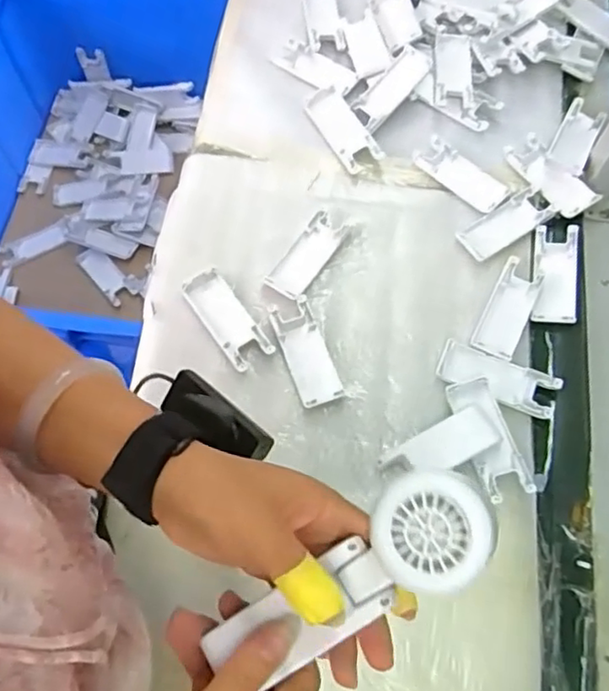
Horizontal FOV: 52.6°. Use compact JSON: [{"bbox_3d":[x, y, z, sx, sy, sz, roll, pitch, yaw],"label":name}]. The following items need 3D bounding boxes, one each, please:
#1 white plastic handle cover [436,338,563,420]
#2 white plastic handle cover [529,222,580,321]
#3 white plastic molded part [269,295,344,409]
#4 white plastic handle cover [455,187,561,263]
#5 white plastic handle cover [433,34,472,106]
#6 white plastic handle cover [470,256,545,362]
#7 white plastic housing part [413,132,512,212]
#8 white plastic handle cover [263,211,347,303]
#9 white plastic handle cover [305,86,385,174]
[{"bbox_3d":[0.173,0.030,0.550,0.104,0.010,0.039,20,69,8],"label":"white plastic handle cover"},{"bbox_3d":[0.245,-0.071,0.595,0.041,0.010,0.106,10,68,4],"label":"white plastic handle cover"},{"bbox_3d":[0.001,0.006,0.564,0.038,0.011,0.102,-19,69,-8],"label":"white plastic molded part"},{"bbox_3d":[0.200,-0.122,0.616,0.099,0.006,0.044,-33,72,-13],"label":"white plastic handle cover"},{"bbox_3d":[0.163,-0.307,0.686,0.041,0.014,0.094,3,68,1],"label":"white plastic handle cover"},{"bbox_3d":[0.193,-0.035,0.581,0.040,0.005,0.105,26,70,10],"label":"white plastic handle cover"},{"bbox_3d":[0.163,-0.177,0.639,0.100,0.010,0.044,42,74,15],"label":"white plastic housing part"},{"bbox_3d":[0.004,-0.088,0.598,0.037,0.008,0.098,30,71,11],"label":"white plastic handle cover"},{"bbox_3d":[0.039,-0.230,0.653,0.041,0.010,0.104,-29,71,-12],"label":"white plastic handle cover"}]

